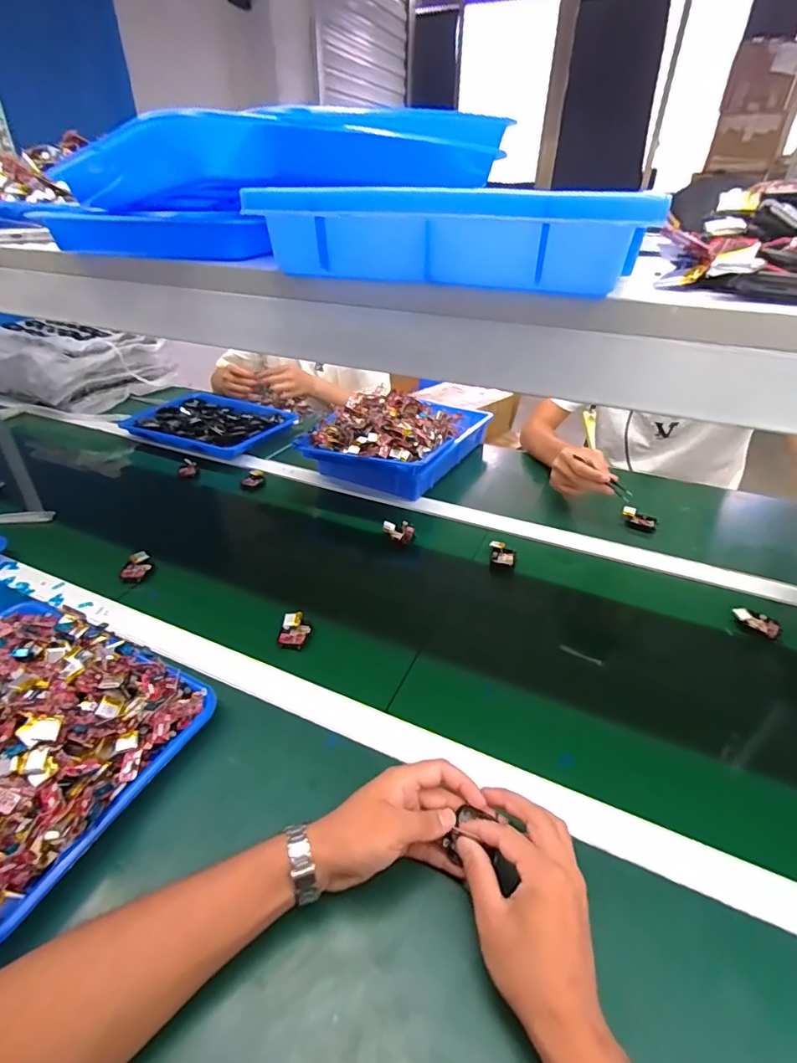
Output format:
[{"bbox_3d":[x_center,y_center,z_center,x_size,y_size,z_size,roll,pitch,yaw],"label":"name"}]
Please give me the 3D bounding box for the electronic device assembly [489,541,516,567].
[{"bbox_3d":[0.162,0.033,0.768,0.037,0.015,0.046,4,35,4],"label":"electronic device assembly"}]

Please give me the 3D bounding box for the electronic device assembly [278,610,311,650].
[{"bbox_3d":[-0.130,0.124,0.622,0.034,0.015,0.049,2,35,1],"label":"electronic device assembly"}]

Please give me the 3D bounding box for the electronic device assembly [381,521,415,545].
[{"bbox_3d":[-0.001,0.001,0.805,0.050,0.028,0.028,14,37,17],"label":"electronic device assembly"}]

